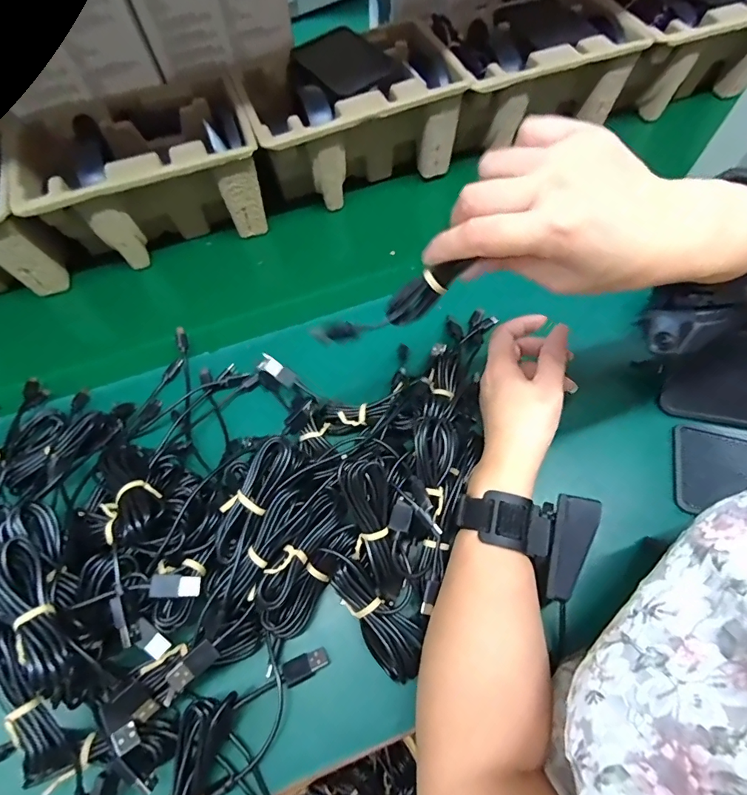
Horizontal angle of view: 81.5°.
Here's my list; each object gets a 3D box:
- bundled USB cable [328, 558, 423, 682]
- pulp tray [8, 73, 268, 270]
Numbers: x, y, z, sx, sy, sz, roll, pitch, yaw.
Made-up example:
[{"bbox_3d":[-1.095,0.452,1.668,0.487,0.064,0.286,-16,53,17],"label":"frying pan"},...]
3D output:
[{"bbox_3d":[0.003,0.152,0.303,0.034,0.021,0.083,-35,81,-14],"label":"bundled USB cable"},{"bbox_3d":[-0.236,-0.238,0.471,0.218,0.104,0.142,-20,65,-7],"label":"pulp tray"}]

